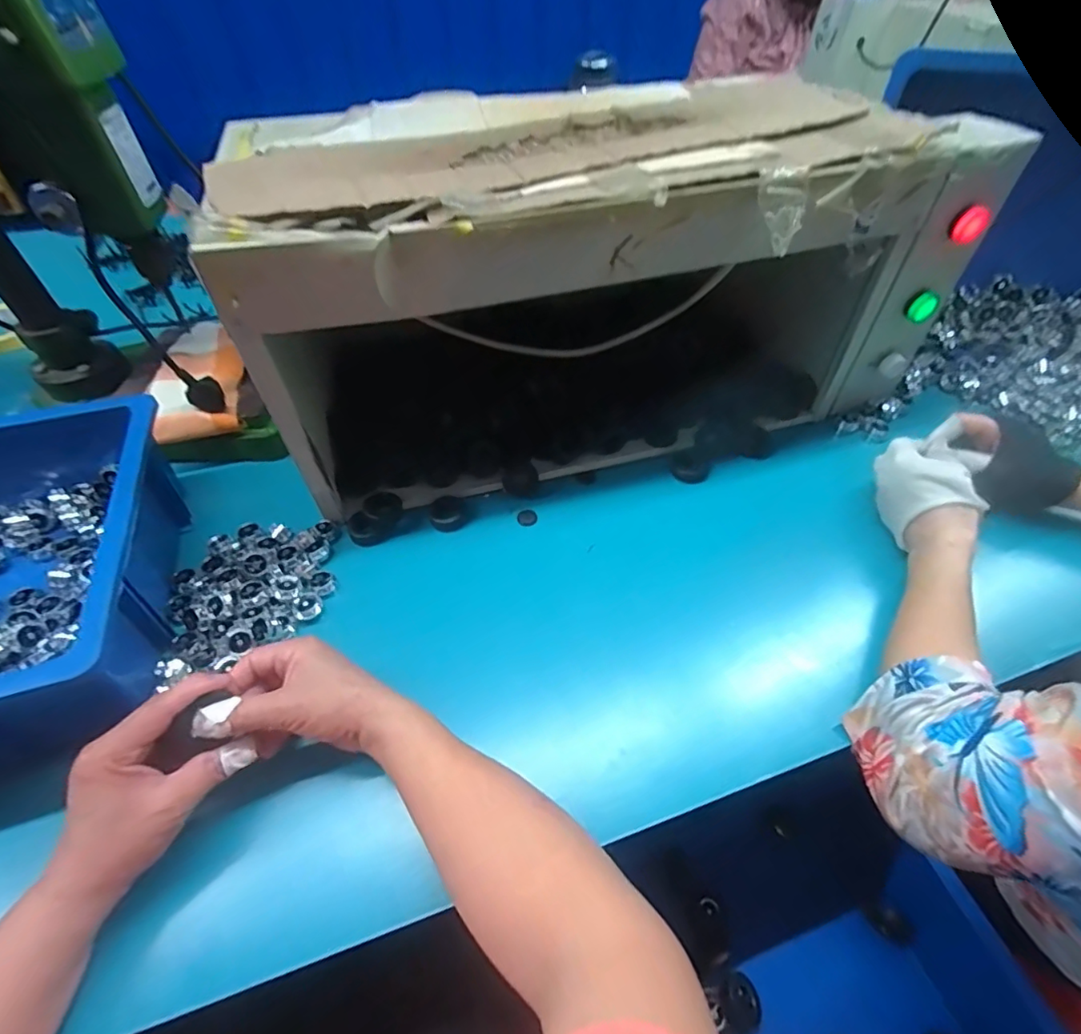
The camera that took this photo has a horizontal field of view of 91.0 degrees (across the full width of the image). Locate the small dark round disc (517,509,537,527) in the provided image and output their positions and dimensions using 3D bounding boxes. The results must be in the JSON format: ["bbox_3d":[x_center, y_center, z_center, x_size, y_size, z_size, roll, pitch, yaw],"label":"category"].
[{"bbox_3d":[-0.014,0.001,0.549,0.020,0.005,0.018,-5,51,-6],"label":"small dark round disc"}]

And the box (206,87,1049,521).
[{"bbox_3d":[0.057,-0.257,0.576,0.667,0.275,0.317,-11,52,-11],"label":"box"}]

